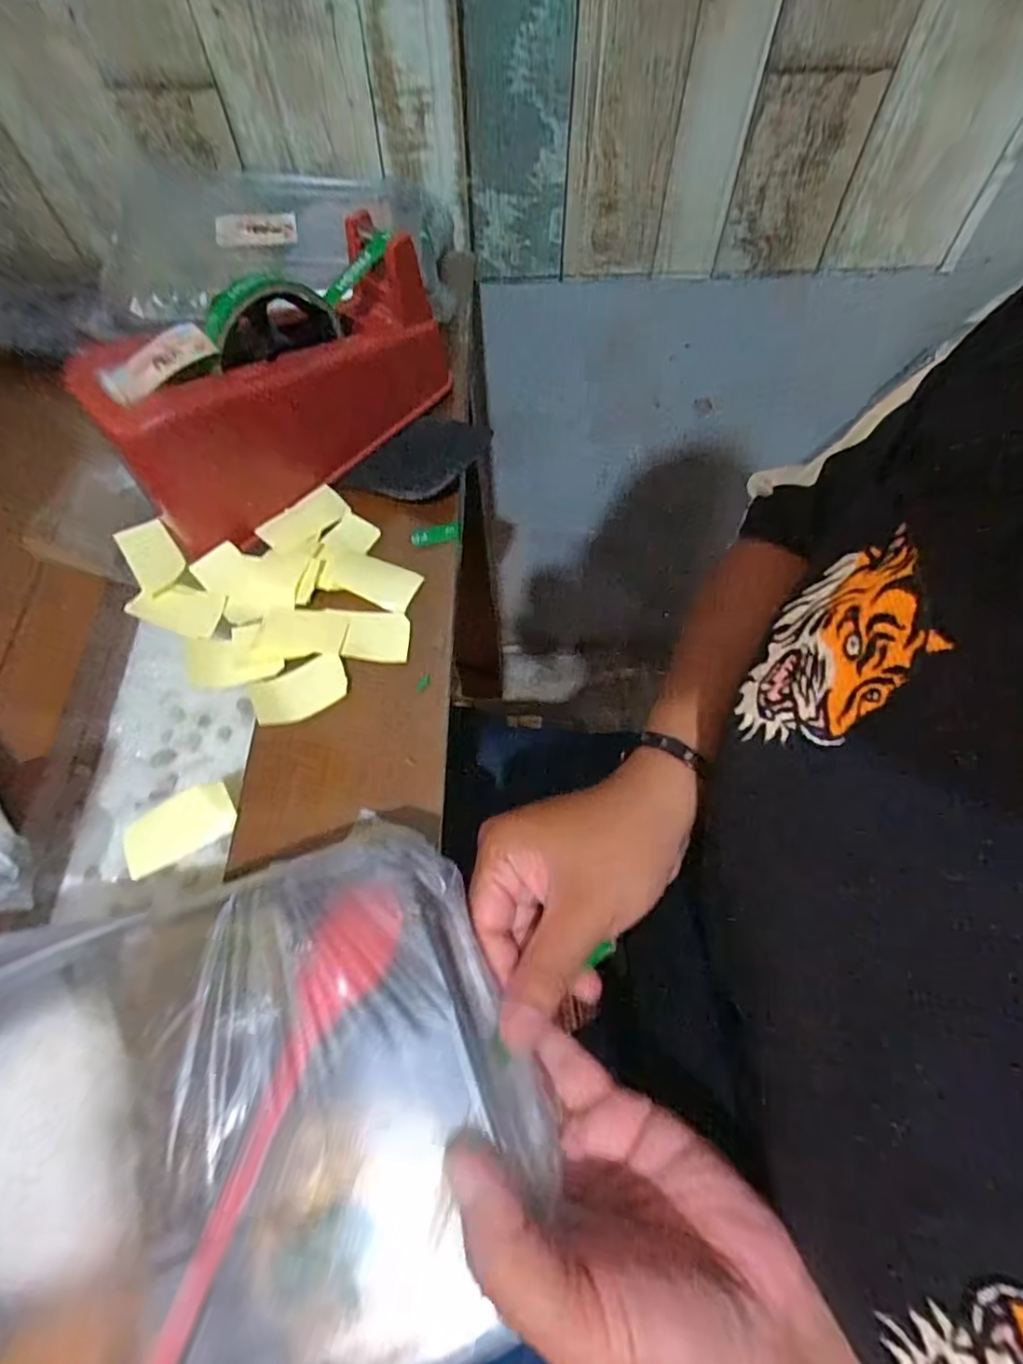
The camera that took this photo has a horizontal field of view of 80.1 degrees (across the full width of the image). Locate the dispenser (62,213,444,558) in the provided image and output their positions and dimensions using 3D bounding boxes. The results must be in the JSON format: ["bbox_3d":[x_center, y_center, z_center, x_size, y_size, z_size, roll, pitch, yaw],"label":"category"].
[{"bbox_3d":[-0.138,-0.176,0.360,0.082,0.103,0.196,34,70,15],"label":"dispenser"}]

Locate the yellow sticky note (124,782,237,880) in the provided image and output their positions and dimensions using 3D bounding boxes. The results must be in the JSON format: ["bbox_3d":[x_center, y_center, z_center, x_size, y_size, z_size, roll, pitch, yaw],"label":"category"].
[{"bbox_3d":[-0.168,0.074,0.309,0.052,0.004,0.031,-30,68,-13],"label":"yellow sticky note"}]

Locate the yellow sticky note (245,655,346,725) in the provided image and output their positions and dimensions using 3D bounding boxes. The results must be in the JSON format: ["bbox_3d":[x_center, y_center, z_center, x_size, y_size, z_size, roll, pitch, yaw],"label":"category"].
[{"bbox_3d":[-0.117,0.005,0.337,0.052,0.005,0.031,-21,67,-10],"label":"yellow sticky note"}]

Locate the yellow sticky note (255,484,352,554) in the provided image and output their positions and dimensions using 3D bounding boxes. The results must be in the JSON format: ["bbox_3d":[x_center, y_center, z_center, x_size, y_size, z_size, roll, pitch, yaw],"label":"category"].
[{"bbox_3d":[-0.129,-0.101,0.381,0.054,0.007,0.028,-42,72,-17],"label":"yellow sticky note"}]

